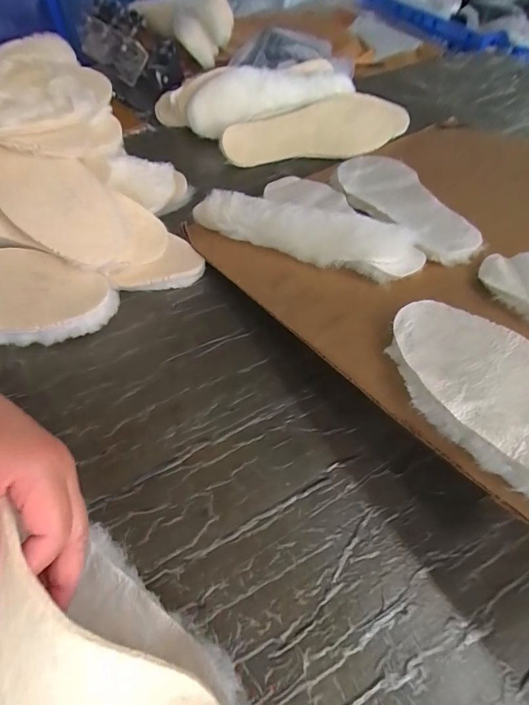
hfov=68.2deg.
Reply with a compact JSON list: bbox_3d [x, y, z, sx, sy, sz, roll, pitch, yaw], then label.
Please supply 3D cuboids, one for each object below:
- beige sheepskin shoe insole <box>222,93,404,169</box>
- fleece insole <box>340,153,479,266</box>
[{"bbox_3d":[0.089,-0.362,0.638,0.319,0.026,0.096,-15,93,-10],"label":"beige sheepskin shoe insole"},{"bbox_3d":[0.163,-0.188,0.483,0.097,0.013,0.269,-9,45,-1],"label":"fleece insole"}]

